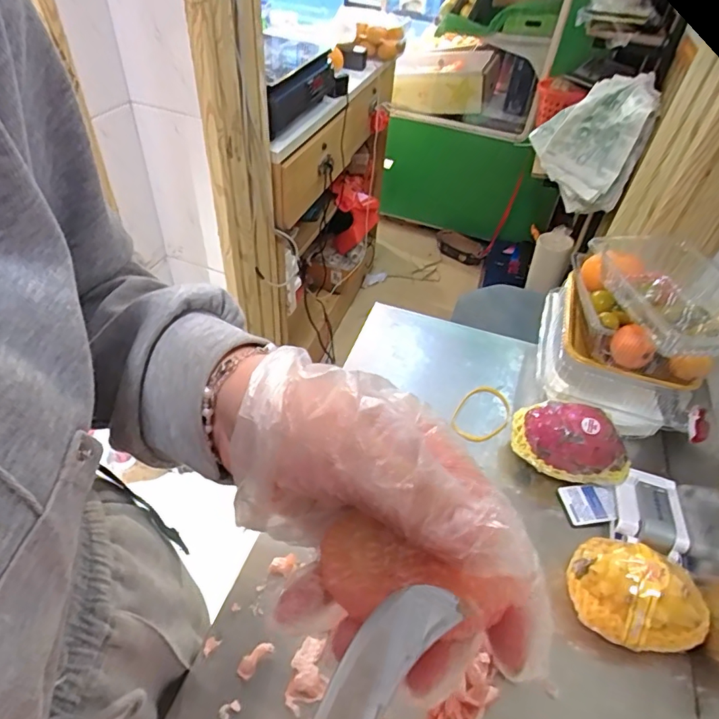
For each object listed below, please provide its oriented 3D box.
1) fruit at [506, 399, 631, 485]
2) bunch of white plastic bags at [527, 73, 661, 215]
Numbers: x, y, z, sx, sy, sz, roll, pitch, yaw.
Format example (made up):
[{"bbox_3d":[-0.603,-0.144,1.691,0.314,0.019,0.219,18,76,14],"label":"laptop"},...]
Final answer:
[{"bbox_3d":[0.238,0.097,0.560,0.130,0.086,0.071,20,47,14],"label":"fruit"},{"bbox_3d":[0.612,-0.571,1.332,0.092,0.320,0.309,-24,52,-27],"label":"bunch of white plastic bags"}]

